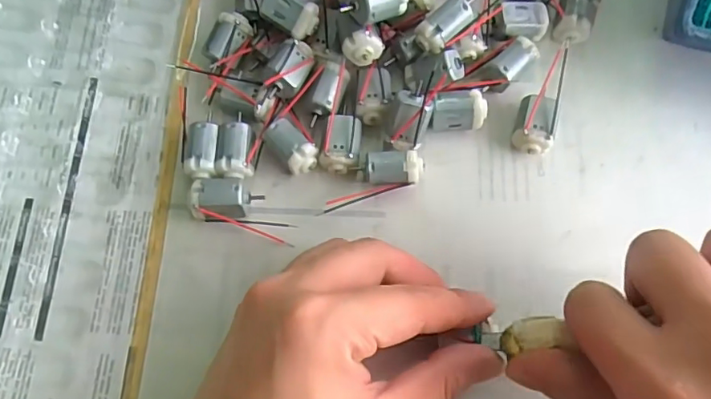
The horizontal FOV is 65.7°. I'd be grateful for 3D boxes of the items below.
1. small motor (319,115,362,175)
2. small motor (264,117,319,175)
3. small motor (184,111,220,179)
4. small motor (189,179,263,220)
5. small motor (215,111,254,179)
[{"bbox_3d":[-0.007,-0.026,0.273,0.017,0.017,0.031,9,74,5],"label":"small motor"},{"bbox_3d":[-0.031,-0.025,0.272,0.017,0.018,0.027,-36,75,-8],"label":"small motor"},{"bbox_3d":[-0.074,-0.025,0.272,0.015,0.016,0.032,1,73,2],"label":"small motor"},{"bbox_3d":[-0.062,0.000,0.265,0.032,0.019,0.018,2,73,3],"label":"small motor"},{"bbox_3d":[-0.058,-0.025,0.271,0.016,0.015,0.032,0,73,2],"label":"small motor"}]

